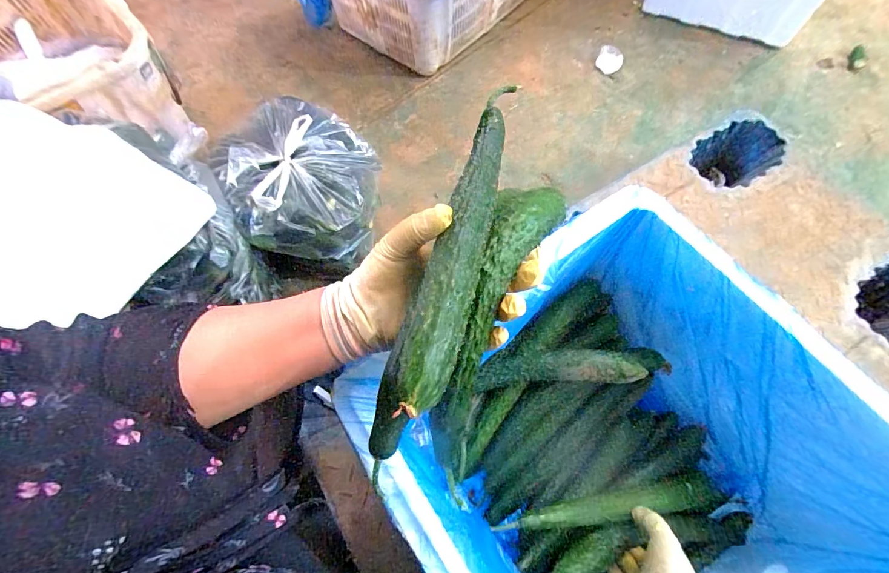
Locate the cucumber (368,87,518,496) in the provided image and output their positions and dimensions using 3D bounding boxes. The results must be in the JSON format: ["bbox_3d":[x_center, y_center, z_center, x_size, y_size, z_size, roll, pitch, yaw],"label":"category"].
[{"bbox_3d":[0.011,-0.022,0.258,0.037,0.031,0.267,16,69,7],"label":"cucumber"}]

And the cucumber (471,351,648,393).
[{"bbox_3d":[0.135,0.099,0.468,0.192,0.032,0.046,-7,66,15],"label":"cucumber"}]

